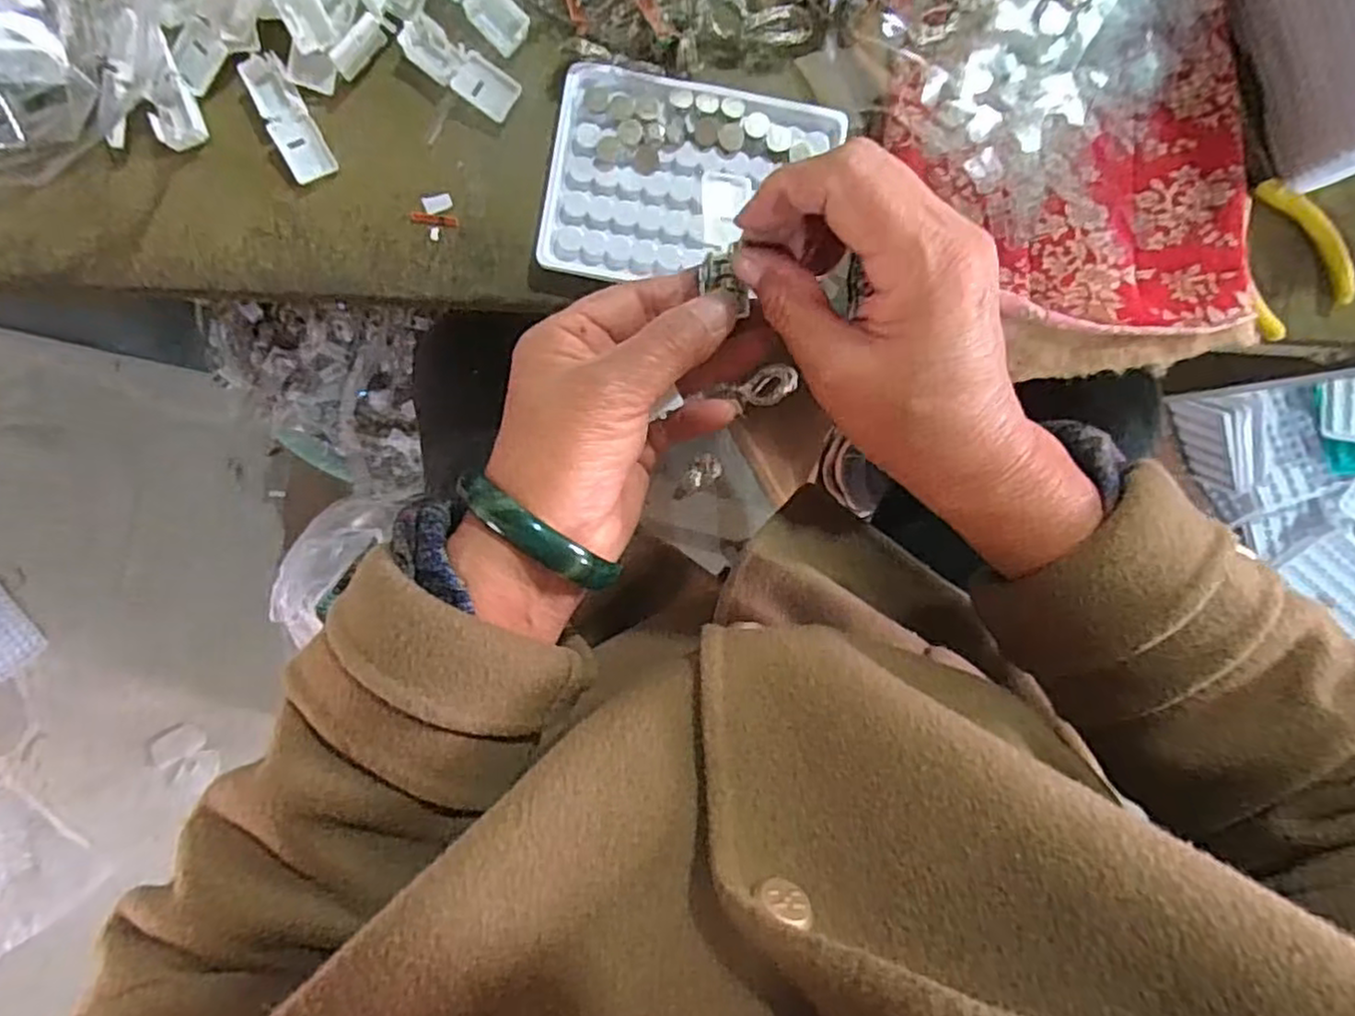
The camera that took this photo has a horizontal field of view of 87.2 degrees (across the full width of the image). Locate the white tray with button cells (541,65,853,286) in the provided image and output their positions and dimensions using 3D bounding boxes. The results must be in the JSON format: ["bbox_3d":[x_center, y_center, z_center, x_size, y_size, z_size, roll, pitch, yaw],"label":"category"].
[{"bbox_3d":[0.005,-0.148,0.326,0.125,0.006,0.088,7,94,-2],"label":"white tray with button cells"}]

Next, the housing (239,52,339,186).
[{"bbox_3d":[-0.176,-0.176,0.323,0.018,0.013,0.052,-26,94,0],"label":"housing"}]

